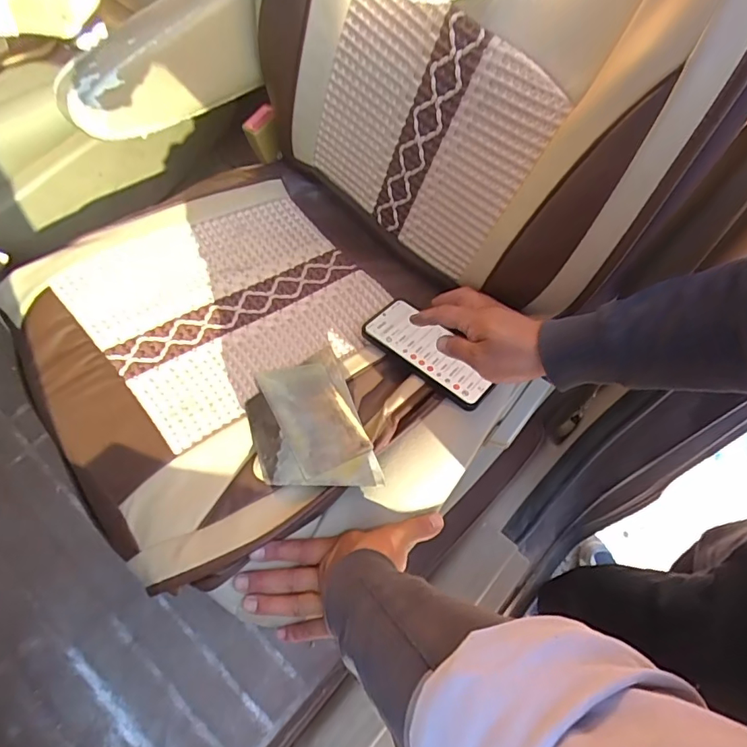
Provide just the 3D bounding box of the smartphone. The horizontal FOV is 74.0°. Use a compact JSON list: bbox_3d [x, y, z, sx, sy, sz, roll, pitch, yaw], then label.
[{"bbox_3d":[0.064,-0.025,0.574,0.164,0.016,0.069,39,64,21],"label":"smartphone"}]

